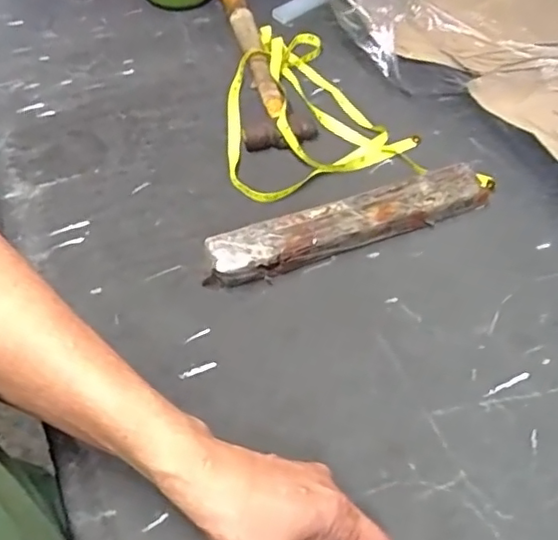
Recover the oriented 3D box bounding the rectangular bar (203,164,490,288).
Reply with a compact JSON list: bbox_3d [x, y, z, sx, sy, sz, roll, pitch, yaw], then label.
[{"bbox_3d":[0.064,-0.042,0.542,0.262,0.034,0.040,-17,56,-13],"label":"rectangular bar"}]

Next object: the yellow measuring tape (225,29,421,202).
[{"bbox_3d":[0.031,-0.178,0.642,0.188,0.026,0.233,-8,54,-7],"label":"yellow measuring tape"}]

